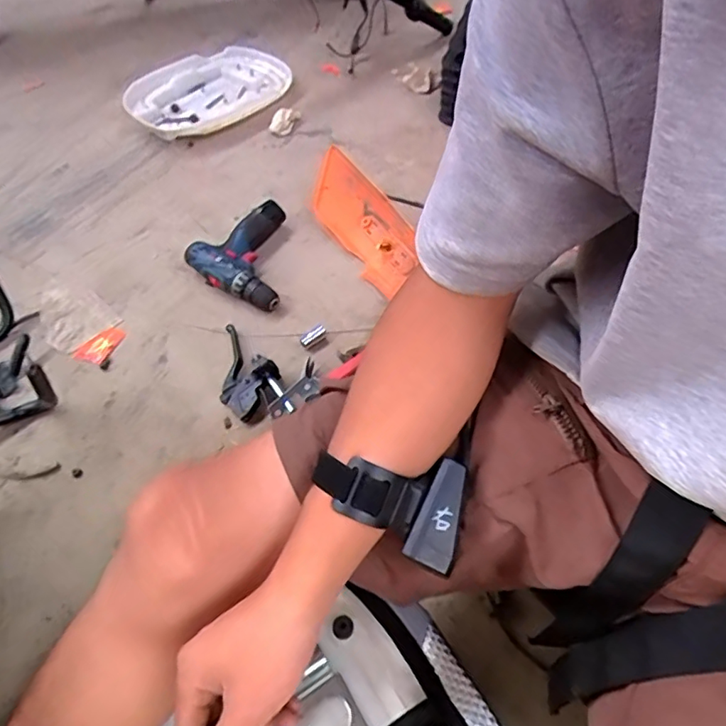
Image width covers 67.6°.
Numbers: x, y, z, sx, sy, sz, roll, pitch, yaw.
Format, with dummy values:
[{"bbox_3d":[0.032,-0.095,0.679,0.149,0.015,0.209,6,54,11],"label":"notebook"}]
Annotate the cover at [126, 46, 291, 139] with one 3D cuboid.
[{"bbox_3d":[-0.380,-0.661,1.285,0.360,0.035,0.334,-28,57,-16],"label":"cover"}]

